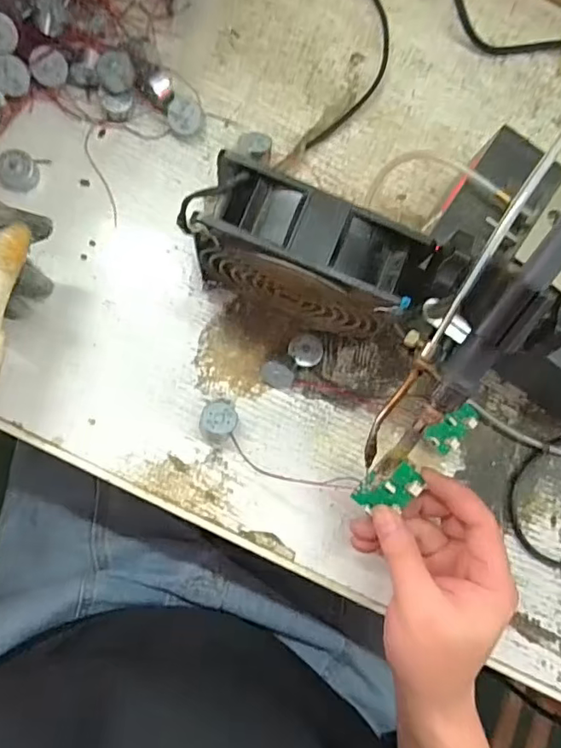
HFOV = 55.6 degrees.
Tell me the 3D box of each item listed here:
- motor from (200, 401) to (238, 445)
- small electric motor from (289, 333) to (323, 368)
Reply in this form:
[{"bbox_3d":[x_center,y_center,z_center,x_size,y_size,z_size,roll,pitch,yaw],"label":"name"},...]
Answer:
[{"bbox_3d":[-0.042,0.033,0.359,0.024,0.018,0.027,8,84,-5],"label":"motor"},{"bbox_3d":[0.017,-0.016,0.373,0.023,0.014,0.022,6,84,-5],"label":"small electric motor"}]

